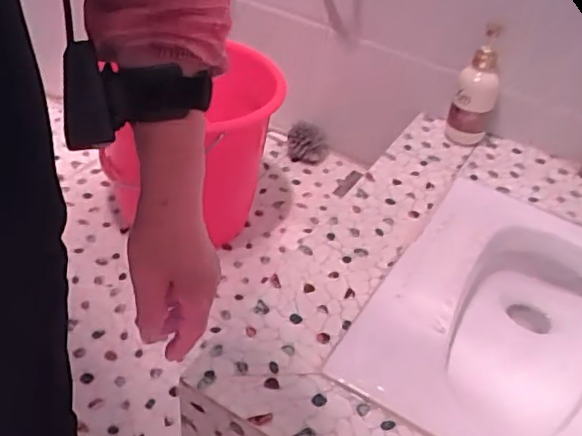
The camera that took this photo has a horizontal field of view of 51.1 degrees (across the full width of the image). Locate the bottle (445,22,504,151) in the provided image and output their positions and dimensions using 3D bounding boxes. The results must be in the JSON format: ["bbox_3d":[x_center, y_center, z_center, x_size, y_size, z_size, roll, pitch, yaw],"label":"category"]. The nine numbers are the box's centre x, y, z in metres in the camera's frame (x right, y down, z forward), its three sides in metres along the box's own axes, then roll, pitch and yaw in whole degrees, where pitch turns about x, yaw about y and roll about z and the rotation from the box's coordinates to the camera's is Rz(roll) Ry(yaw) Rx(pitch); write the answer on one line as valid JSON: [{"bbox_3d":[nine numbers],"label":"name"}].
[{"bbox_3d":[0.319,-0.218,1.047,0.067,0.223,0.059,19,43,13],"label":"bottle"}]

